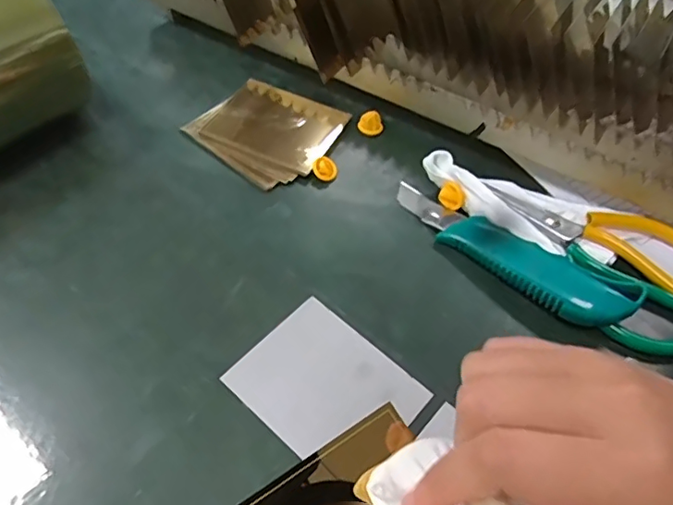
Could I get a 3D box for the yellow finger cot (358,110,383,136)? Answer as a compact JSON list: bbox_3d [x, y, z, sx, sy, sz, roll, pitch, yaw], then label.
[{"bbox_3d":[0.029,-0.109,0.453,0.020,0.012,0.015,7,54,1],"label":"yellow finger cot"}]

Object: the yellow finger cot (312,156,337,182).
[{"bbox_3d":[-0.009,-0.066,0.421,0.019,0.009,0.020,1,54,-3],"label":"yellow finger cot"}]

